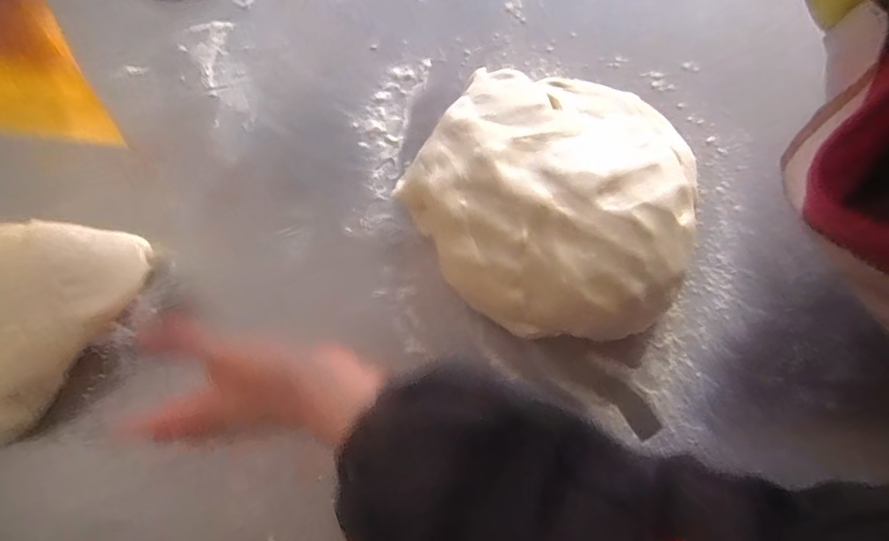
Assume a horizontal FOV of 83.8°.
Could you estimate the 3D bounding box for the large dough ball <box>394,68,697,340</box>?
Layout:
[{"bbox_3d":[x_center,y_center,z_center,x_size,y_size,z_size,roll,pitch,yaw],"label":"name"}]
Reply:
[{"bbox_3d":[0.079,-0.055,0.354,0.195,0.060,0.194,0,77,2],"label":"large dough ball"}]

